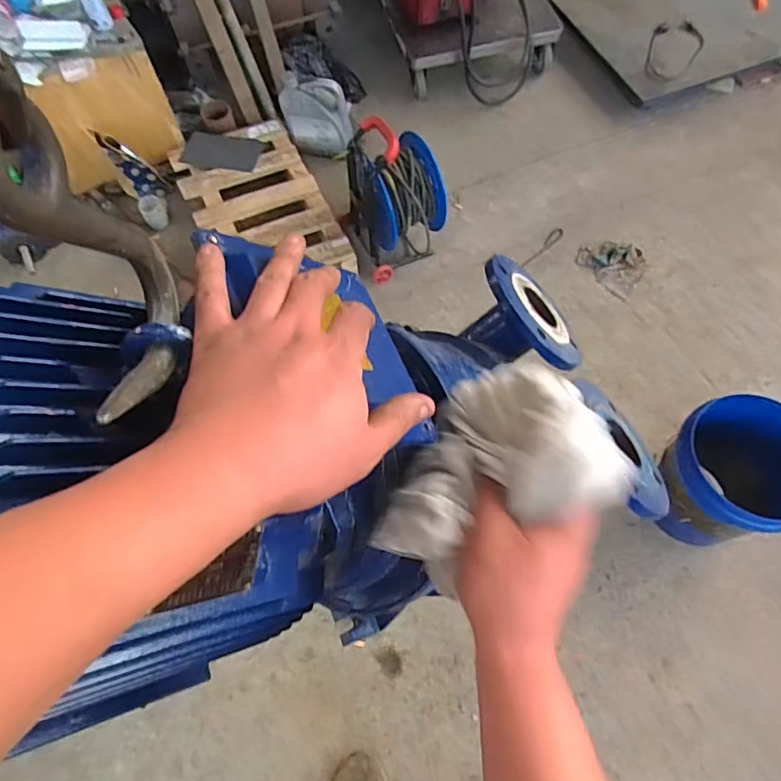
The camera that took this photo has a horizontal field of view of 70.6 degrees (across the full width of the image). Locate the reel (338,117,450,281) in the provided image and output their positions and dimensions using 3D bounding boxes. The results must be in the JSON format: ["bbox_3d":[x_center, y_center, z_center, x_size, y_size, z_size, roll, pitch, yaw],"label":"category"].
[{"bbox_3d":[0.006,-0.596,1.703,0.279,0.460,0.253,-27,67,-9],"label":"reel"}]

